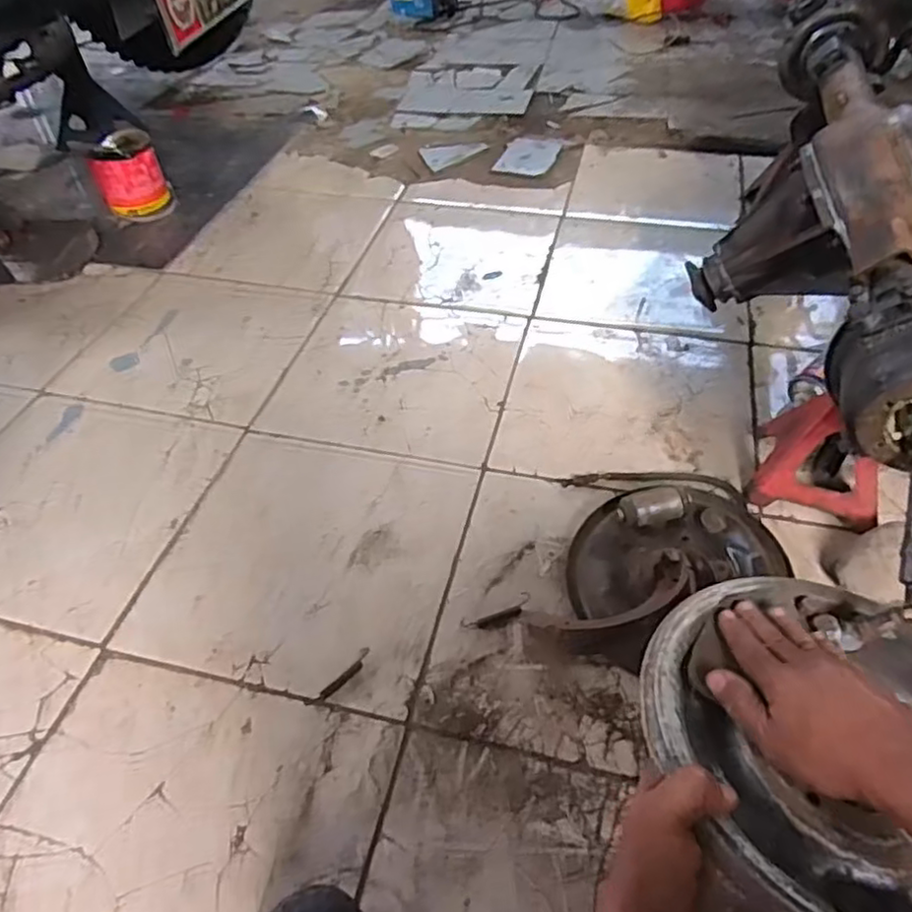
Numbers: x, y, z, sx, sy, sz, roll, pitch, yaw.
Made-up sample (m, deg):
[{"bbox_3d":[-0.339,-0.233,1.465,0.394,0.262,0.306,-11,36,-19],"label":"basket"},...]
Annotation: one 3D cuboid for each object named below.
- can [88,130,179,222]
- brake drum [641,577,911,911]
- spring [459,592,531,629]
[{"bbox_3d":[-0.795,-0.680,1.636,0.156,0.158,0.170,-22,49,-17],"label":"can"},{"bbox_3d":[0.263,0.190,0.443,0.265,0.059,0.260,-2,49,2],"label":"brake drum"},{"bbox_3d":[0.056,0.207,0.874,0.097,0.016,0.028,-19,51,-13],"label":"spring"}]

